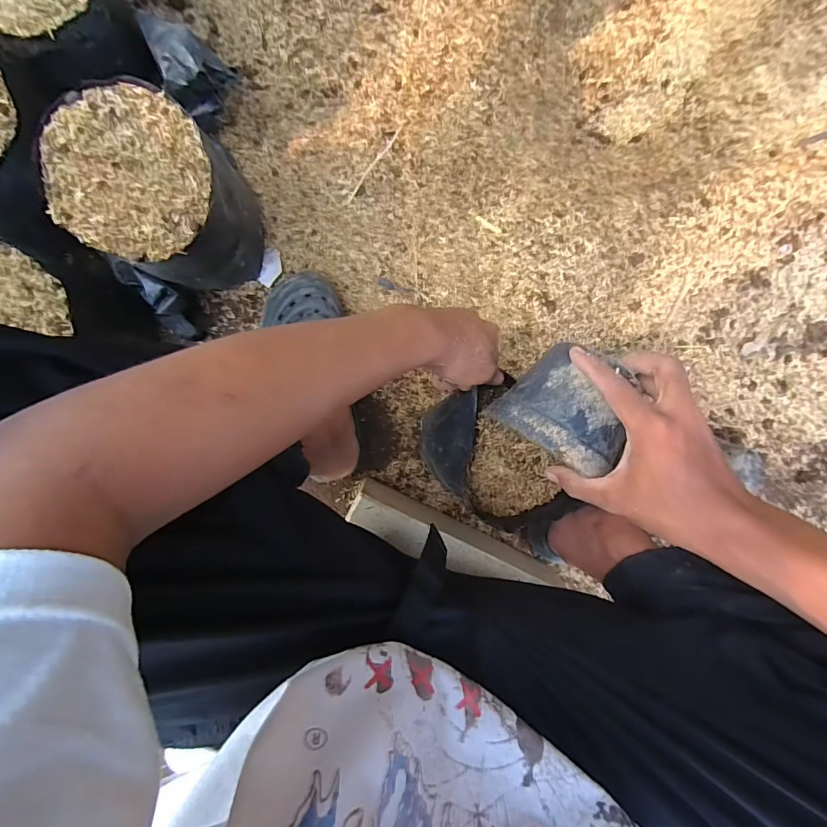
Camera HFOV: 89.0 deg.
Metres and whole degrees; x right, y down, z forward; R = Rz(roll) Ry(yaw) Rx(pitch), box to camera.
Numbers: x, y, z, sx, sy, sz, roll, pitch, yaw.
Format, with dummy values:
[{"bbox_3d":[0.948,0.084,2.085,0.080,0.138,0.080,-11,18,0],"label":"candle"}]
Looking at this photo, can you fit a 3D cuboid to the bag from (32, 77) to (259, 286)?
[{"bbox_3d":[-0.269,-0.236,0.474,0.169,0.166,0.156,28,94,-2],"label":"bag"}]

